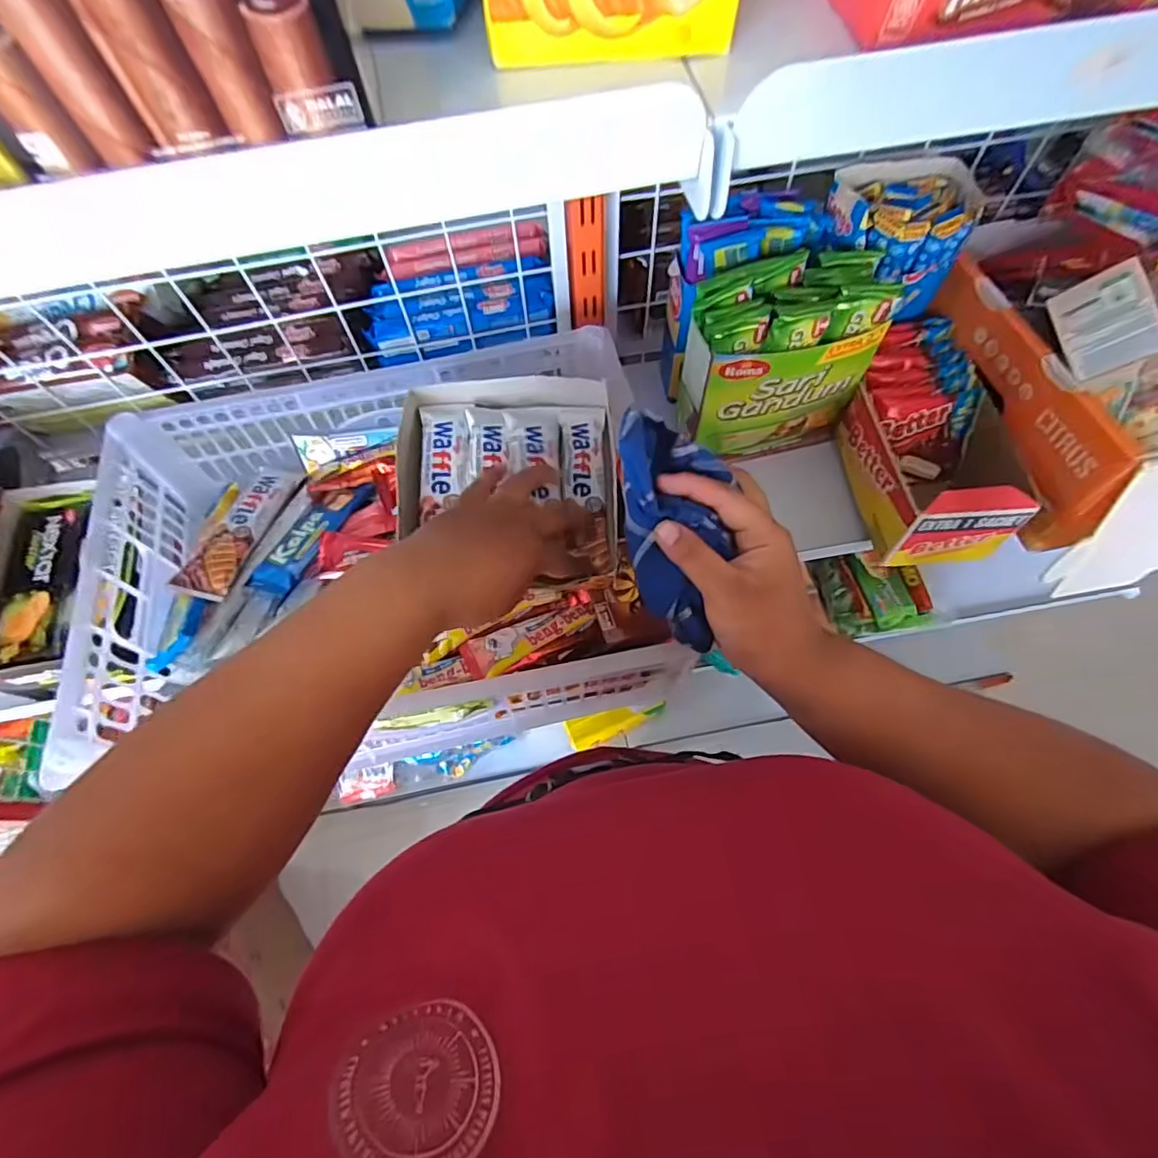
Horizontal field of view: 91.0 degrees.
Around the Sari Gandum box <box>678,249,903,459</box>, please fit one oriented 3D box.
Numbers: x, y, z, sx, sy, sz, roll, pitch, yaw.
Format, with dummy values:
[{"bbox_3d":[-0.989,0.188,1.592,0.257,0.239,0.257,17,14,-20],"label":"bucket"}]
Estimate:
[{"bbox_3d":[0.181,-0.202,0.536,0.161,0.171,0.080,-12,66,-3],"label":"Sari Gandum box"}]

